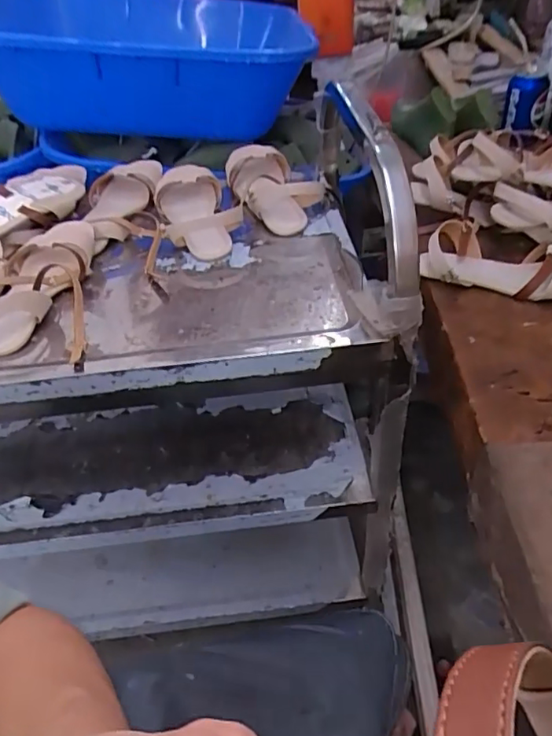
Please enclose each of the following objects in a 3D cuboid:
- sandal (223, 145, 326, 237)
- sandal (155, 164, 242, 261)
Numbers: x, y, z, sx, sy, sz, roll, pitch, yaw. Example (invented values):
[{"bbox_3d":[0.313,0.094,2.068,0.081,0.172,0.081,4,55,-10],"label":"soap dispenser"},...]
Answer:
[{"bbox_3d":[-0.005,-0.258,0.786,0.096,0.058,0.200,-16,43,-12],"label":"sandal"},{"bbox_3d":[-0.110,-0.218,0.759,0.097,0.043,0.196,-12,42,-8],"label":"sandal"}]

